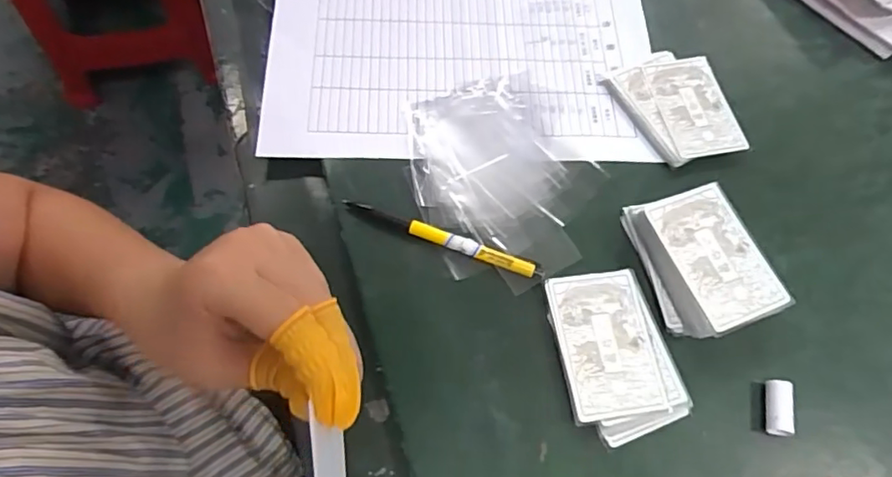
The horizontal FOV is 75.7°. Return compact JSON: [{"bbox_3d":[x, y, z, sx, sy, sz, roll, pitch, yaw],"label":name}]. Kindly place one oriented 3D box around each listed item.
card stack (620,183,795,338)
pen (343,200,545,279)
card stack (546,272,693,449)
[{"bbox_3d":[0.161,0.014,0.363,0.064,0.026,0.092,-15,67,-10],"label":"card stack"},{"bbox_3d":[-0.002,0.000,0.371,0.133,0.006,0.009,20,66,6],"label":"pen"},{"bbox_3d":[0.101,0.068,0.345,0.067,0.009,0.098,-9,66,-7],"label":"card stack"}]

